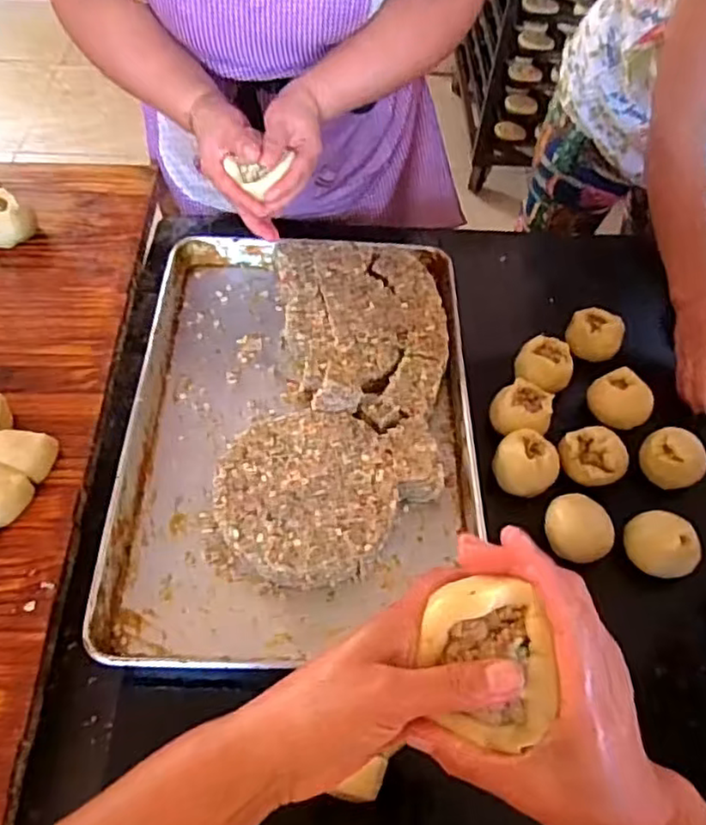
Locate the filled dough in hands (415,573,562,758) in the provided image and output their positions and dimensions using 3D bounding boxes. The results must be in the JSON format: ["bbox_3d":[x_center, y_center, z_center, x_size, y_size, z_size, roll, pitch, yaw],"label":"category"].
[{"bbox_3d":[0.062,0.116,0.304,0.052,0.033,0.069,-11,58,-10],"label":"filled dough in hands"}]

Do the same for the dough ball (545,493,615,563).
[{"bbox_3d":[0.253,0.131,0.734,0.067,0.053,0.077,-18,59,-15],"label":"dough ball"}]

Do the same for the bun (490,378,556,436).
[{"bbox_3d":[0.209,0.000,0.813,0.073,0.041,0.071,13,56,6],"label":"bun"}]

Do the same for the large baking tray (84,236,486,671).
[{"bbox_3d":[-0.063,0.003,0.800,0.409,0.062,0.592,1,57,-2],"label":"large baking tray"}]

